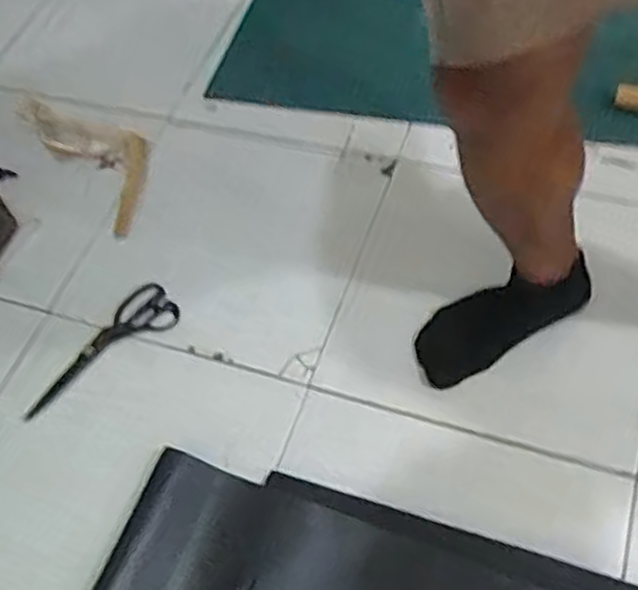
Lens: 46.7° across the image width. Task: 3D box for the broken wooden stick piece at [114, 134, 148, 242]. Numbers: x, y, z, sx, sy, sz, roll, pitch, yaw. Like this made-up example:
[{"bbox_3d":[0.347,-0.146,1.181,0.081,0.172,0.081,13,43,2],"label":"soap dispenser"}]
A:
[{"bbox_3d":[-0.299,-0.177,1.182,0.035,0.010,0.216,-5,57,5],"label":"broken wooden stick piece"}]

